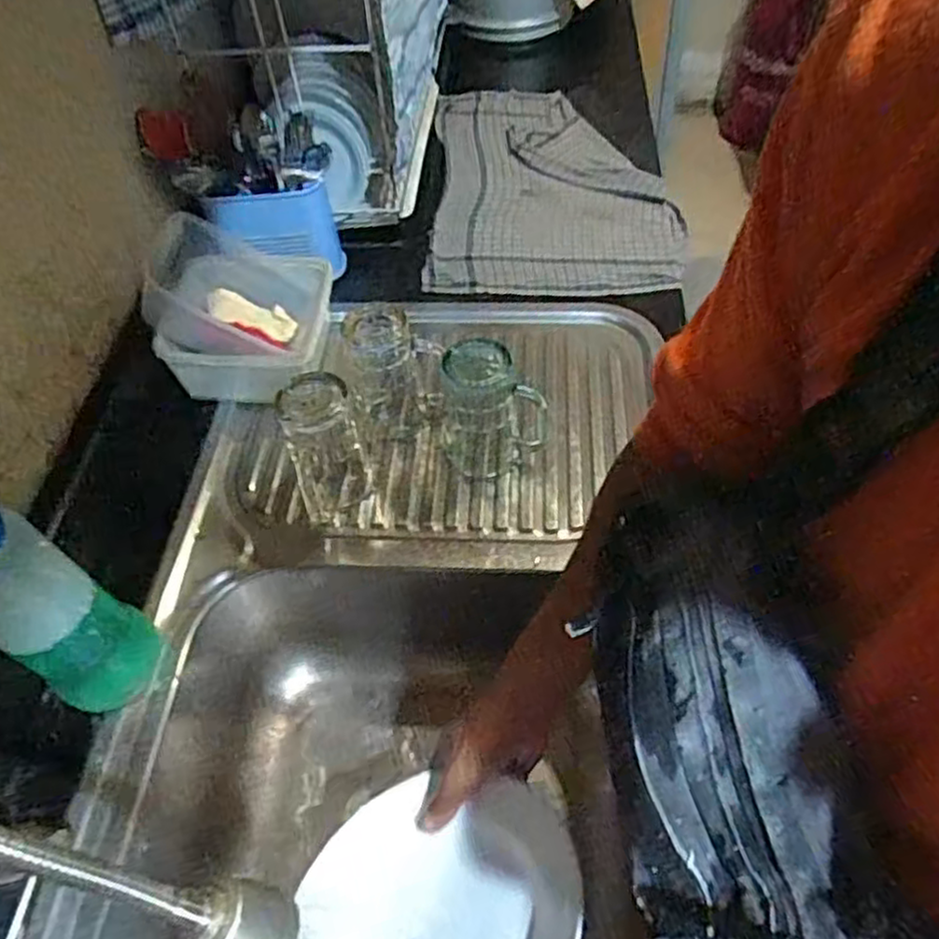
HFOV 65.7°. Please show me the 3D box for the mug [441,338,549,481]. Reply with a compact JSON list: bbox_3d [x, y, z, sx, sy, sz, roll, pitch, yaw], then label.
[{"bbox_3d":[0.023,-0.058,0.700,0.104,0.126,0.070,1,53,4],"label":"mug"}]

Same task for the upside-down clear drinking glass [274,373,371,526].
[{"bbox_3d":[-0.133,-0.018,0.681,0.071,0.126,0.076,-15,54,-9],"label":"upside-down clear drinking glass"}]

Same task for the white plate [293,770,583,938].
[{"bbox_3d":[-0.029,0.318,0.507,0.207,0.027,0.211,-12,33,8],"label":"white plate"}]

